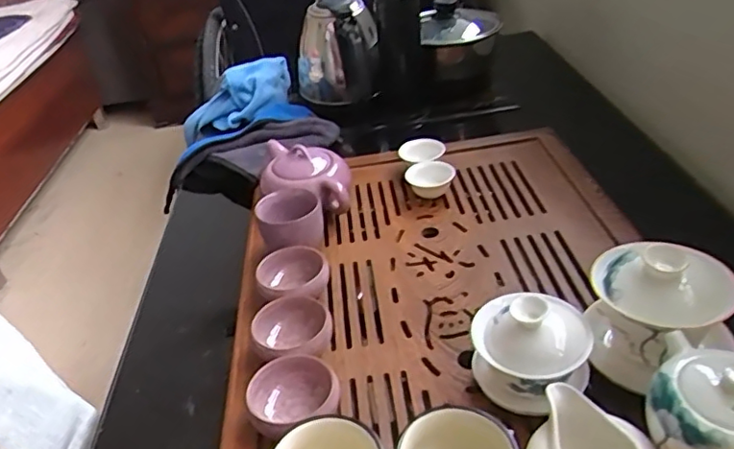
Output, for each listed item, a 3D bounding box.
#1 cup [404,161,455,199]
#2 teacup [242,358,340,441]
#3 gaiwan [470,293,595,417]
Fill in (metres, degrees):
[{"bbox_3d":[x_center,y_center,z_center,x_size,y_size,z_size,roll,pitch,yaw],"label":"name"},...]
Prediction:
[{"bbox_3d":[0.072,-0.050,0.667,0.052,0.031,0.047,-2,33,8],"label":"cup"},{"bbox_3d":[-0.054,0.130,0.432,0.065,0.035,0.059,-28,38,-29],"label":"teacup"},{"bbox_3d":[0.115,0.088,0.420,0.081,0.070,0.079,4,34,17],"label":"gaiwan"}]

